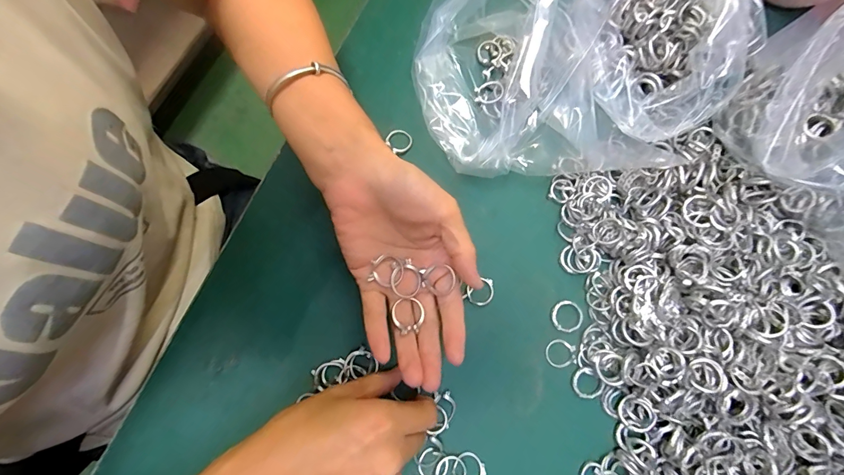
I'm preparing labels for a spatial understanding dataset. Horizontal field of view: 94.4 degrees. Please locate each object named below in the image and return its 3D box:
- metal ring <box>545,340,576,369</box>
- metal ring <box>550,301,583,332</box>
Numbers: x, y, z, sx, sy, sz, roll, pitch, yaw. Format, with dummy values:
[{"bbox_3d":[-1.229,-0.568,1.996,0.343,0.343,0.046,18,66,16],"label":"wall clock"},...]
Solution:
[{"bbox_3d":[0.107,0.090,0.300,0.023,0.004,0.020,7,77,-2],"label":"metal ring"},{"bbox_3d":[0.114,0.062,0.307,0.025,0.004,0.023,1,77,-3],"label":"metal ring"}]

